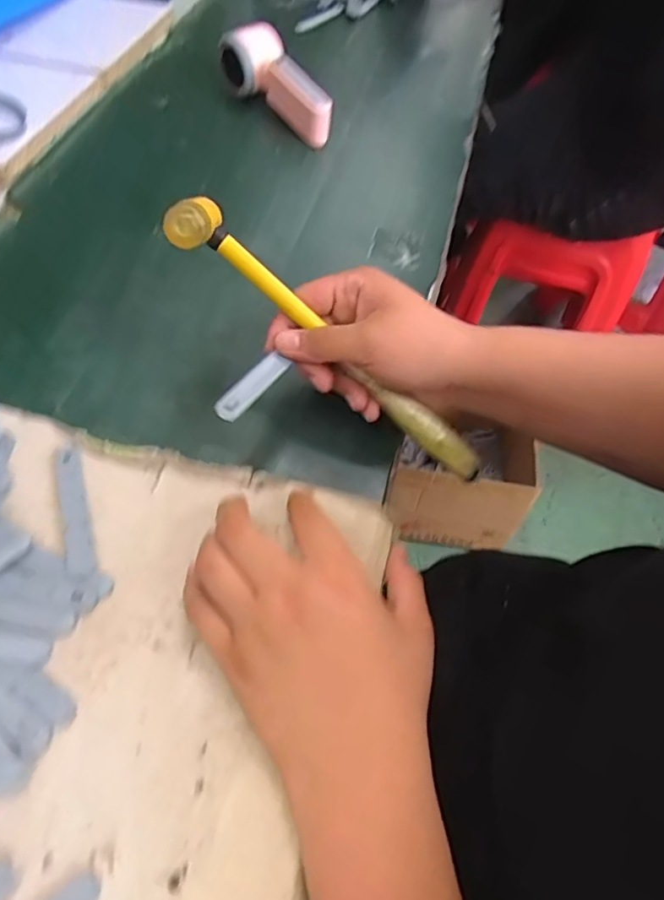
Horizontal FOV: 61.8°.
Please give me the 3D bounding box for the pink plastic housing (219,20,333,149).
[{"bbox_3d":[-0.060,-0.387,0.590,0.059,0.058,0.155,-26,62,-18],"label":"pink plastic housing"}]

